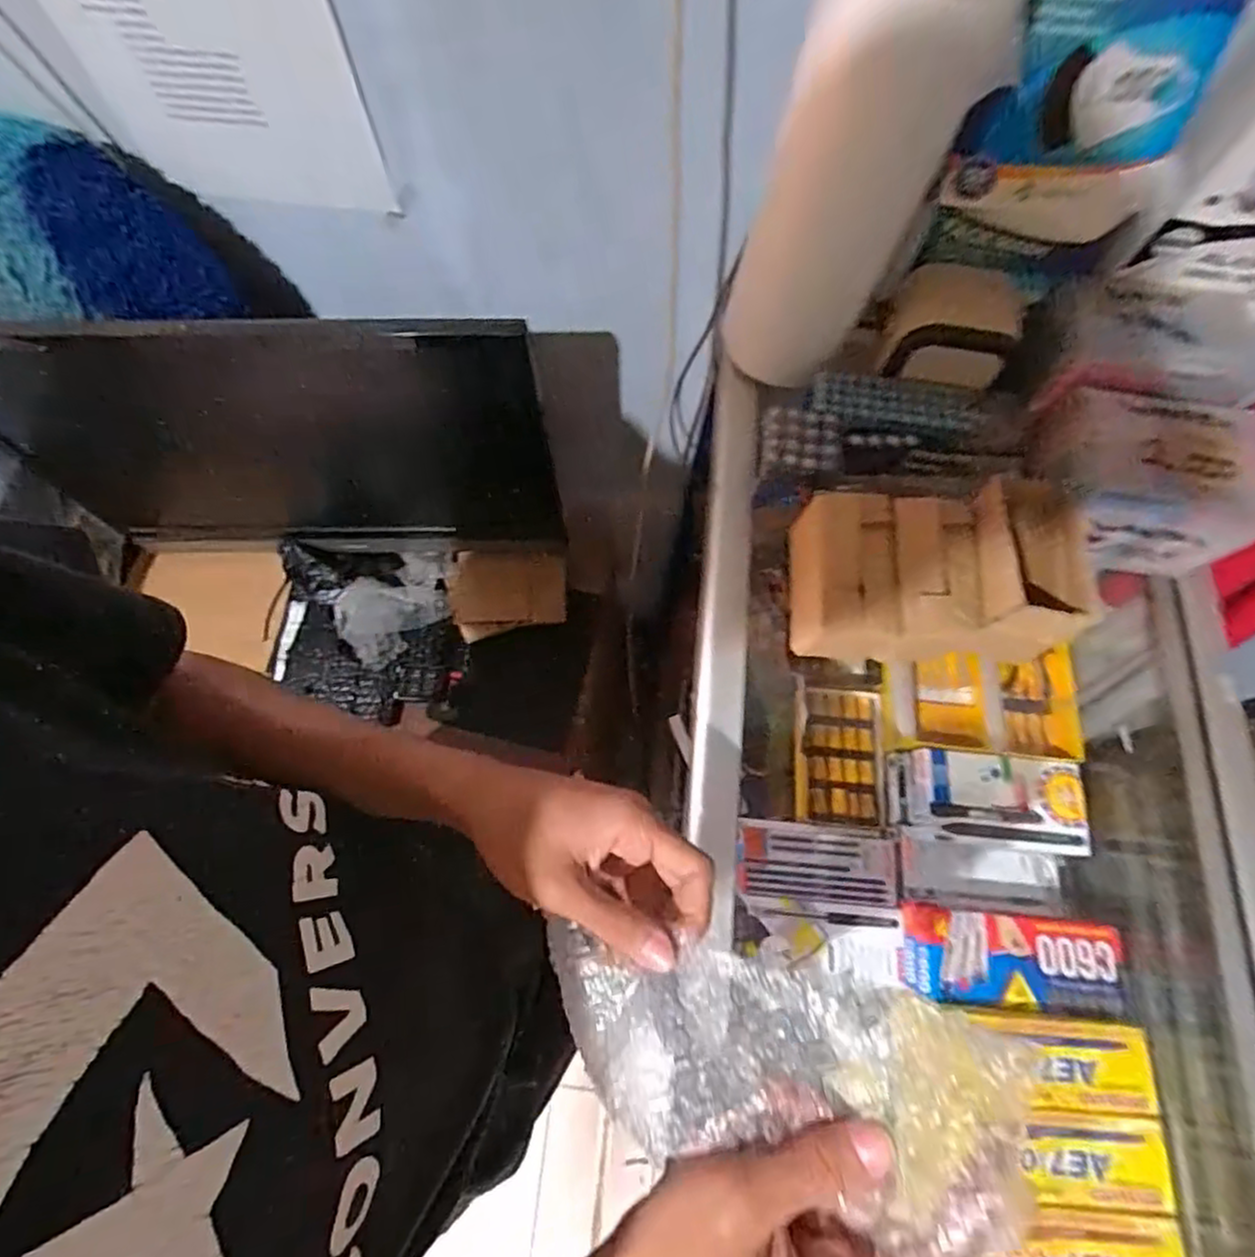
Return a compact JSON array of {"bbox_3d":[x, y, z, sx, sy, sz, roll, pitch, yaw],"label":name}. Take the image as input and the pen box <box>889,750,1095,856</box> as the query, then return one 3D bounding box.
[{"bbox_3d":[0.329,0.157,0.602,0.157,0.046,0.078,6,70,2],"label":"pen box"}]

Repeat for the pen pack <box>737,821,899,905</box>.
[{"bbox_3d":[0.173,0.215,0.602,0.143,0.010,0.063,5,70,2],"label":"pen pack"}]

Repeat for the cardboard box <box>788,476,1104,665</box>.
[{"bbox_3d":[0.200,-0.035,0.441,0.182,0.056,0.117,-4,70,-1],"label":"cardboard box"}]

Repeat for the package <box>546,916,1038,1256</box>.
[{"bbox_3d":[0.053,0.189,0.282,0.201,0.026,0.084,1,68,27],"label":"package"}]

